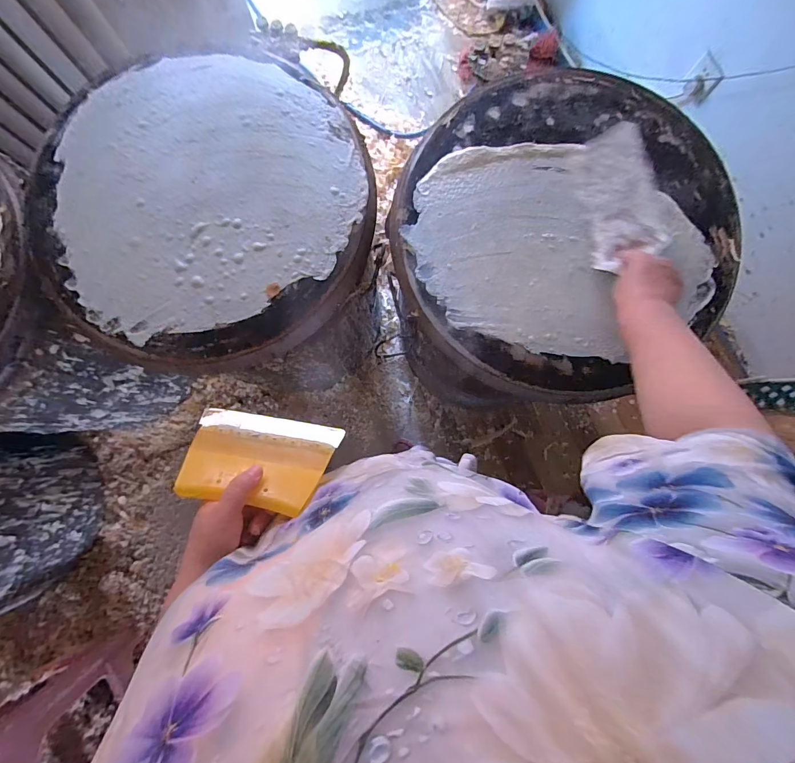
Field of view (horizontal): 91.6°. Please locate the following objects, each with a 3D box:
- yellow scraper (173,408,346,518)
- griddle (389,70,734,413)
[{"bbox_3d":[-0.150,0.082,0.424,0.156,0.011,0.115,10,45,0],"label":"yellow scraper"},{"bbox_3d":[0.264,-0.258,0.634,0.535,0.080,0.533,0,84,0],"label":"griddle"}]

